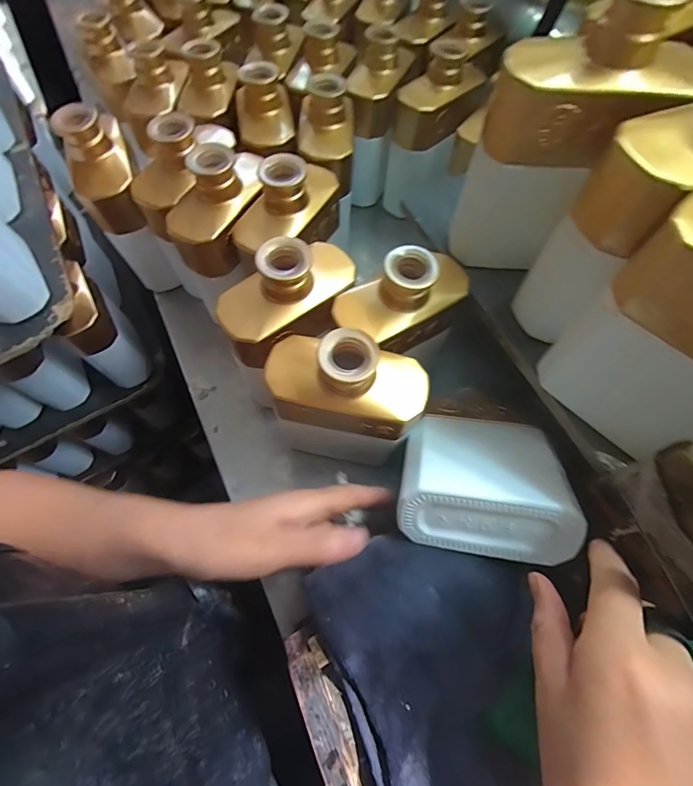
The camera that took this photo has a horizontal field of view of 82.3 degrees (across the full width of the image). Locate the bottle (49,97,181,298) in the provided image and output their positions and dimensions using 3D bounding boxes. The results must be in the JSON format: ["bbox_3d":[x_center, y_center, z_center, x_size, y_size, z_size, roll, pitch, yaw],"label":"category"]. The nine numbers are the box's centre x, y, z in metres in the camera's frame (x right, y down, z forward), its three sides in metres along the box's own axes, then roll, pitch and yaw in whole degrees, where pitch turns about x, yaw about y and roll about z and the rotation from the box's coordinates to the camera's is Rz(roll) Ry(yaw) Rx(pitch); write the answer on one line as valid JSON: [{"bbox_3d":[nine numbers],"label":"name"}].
[{"bbox_3d":[-0.221,-0.187,0.402,0.061,0.167,0.091,-29,68,-11],"label":"bottle"}]

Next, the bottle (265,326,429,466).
[{"bbox_3d":[-0.002,0.013,0.318,0.115,0.161,0.060,9,67,6],"label":"bottle"}]

